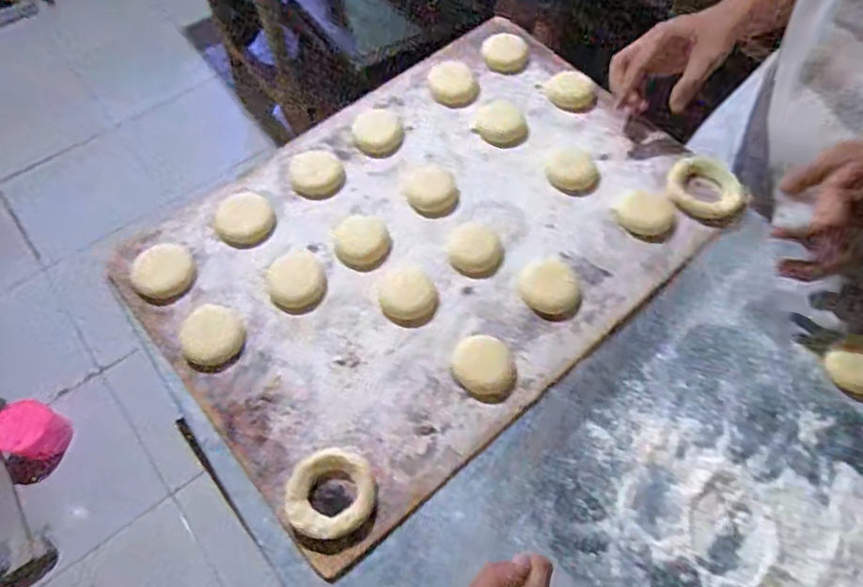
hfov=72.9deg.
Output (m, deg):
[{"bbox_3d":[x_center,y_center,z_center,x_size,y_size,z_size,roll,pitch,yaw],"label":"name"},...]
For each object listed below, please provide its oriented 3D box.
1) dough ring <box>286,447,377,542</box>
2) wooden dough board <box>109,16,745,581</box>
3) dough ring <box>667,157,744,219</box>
[{"bbox_3d":[-0.085,0.167,0.494,0.072,0.022,0.072,0,61,-1],"label":"dough ring"},{"bbox_3d":[-0.001,-0.074,0.639,0.592,0.020,0.414,-37,67,-19],"label":"wooden dough board"},{"bbox_3d":[0.310,-0.121,0.656,0.079,0.021,0.074,0,61,-1],"label":"dough ring"}]

